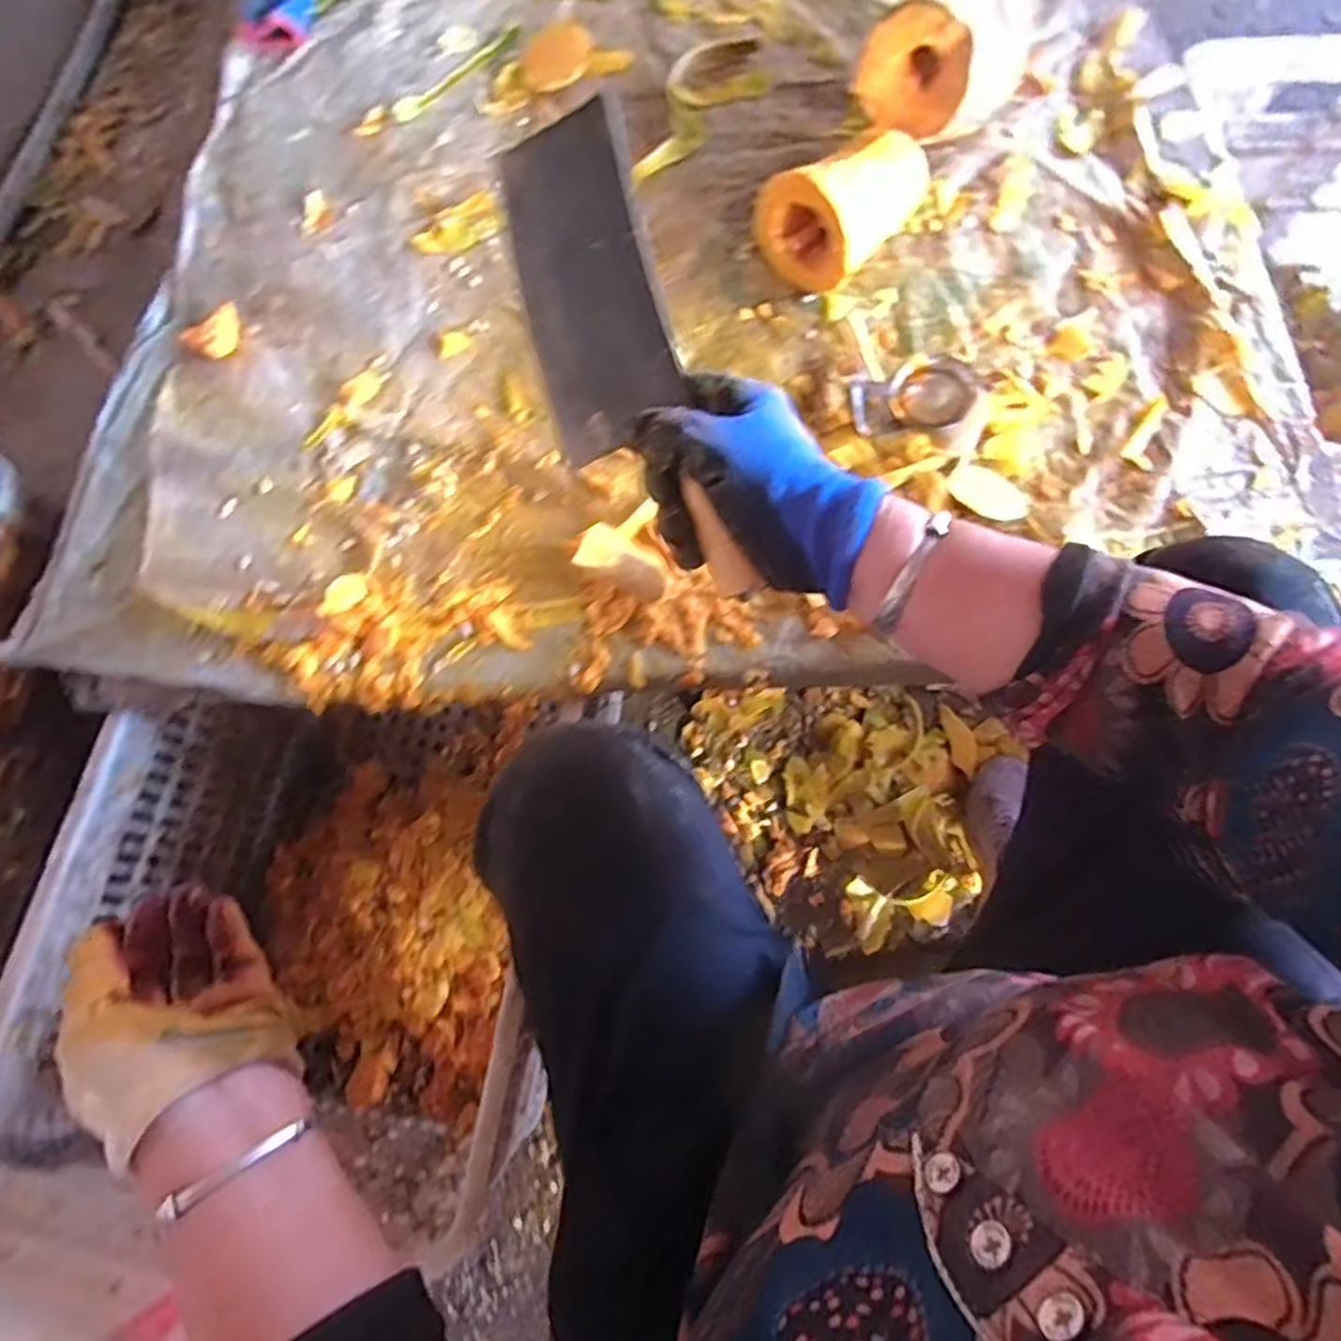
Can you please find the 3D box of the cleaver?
[{"bbox_3d":[-0.030,-0.159,0.404,0.084,0.021,0.257,-15,96,27],"label":"cleaver"}]

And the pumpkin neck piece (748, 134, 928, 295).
[{"bbox_3d":[0.149,-0.415,0.647,0.098,0.091,0.132,36,76,12],"label":"pumpkin neck piece"}]

